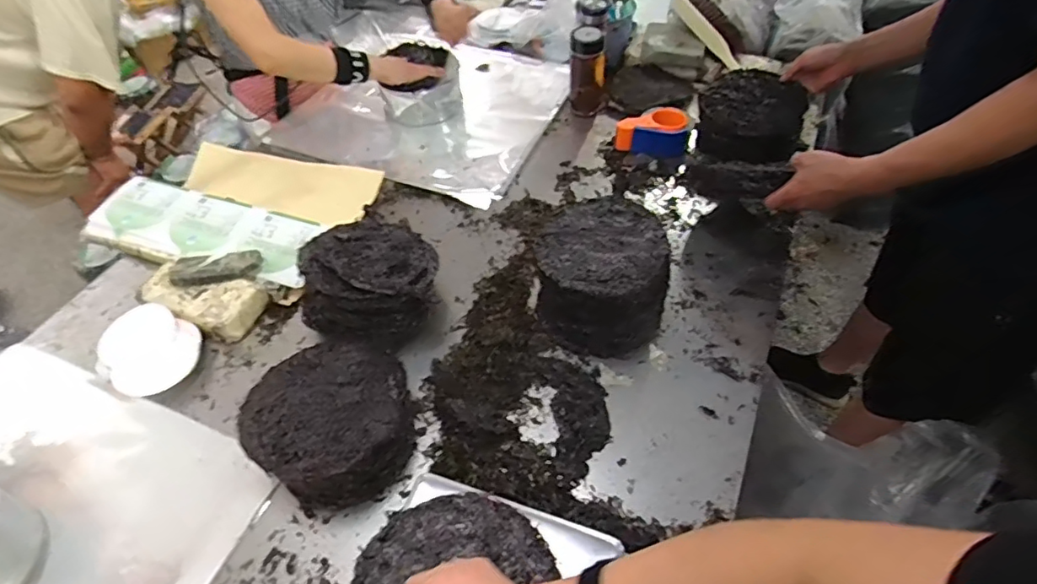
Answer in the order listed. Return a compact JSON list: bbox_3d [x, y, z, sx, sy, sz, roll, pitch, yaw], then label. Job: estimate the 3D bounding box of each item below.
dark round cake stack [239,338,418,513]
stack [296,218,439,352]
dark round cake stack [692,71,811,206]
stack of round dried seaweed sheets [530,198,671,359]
[{"bbox_3d":[-0.264,0.175,0.798,0.212,0.094,0.219,-2,51,3],"label":"dark round cake stack"},{"bbox_3d":[-0.246,-0.015,0.934,0.219,0.151,0.193,-5,50,0],"label":"stack"},{"bbox_3d":[0.496,-0.369,1.194,0.215,0.116,0.167,23,56,22],"label":"dark round cake stack"},{"bbox_3d":[0.137,-0.026,0.916,0.207,0.149,0.211,11,52,13],"label":"stack of round dried seaweed sheets"}]

